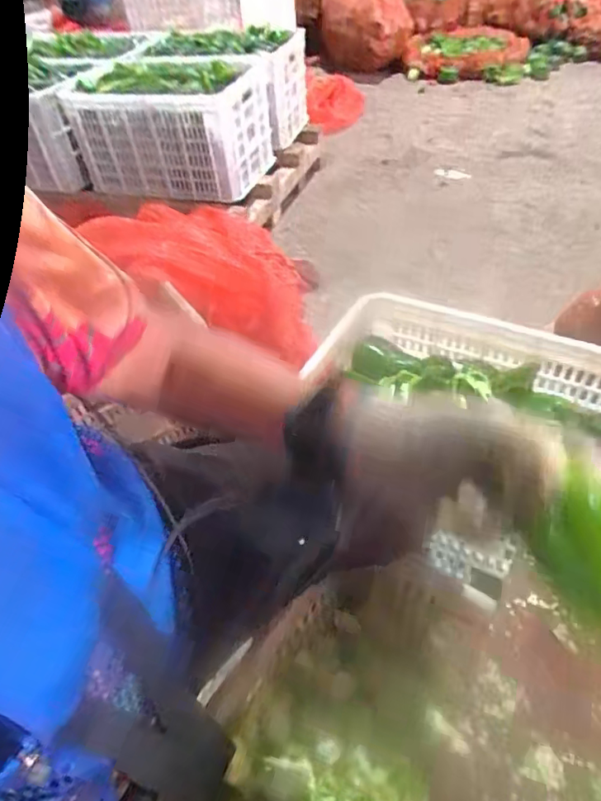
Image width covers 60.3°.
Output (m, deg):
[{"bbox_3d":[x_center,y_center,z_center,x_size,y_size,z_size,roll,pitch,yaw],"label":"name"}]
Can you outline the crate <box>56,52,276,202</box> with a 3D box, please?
[{"bbox_3d":[-0.353,-0.762,1.453,0.506,0.289,0.319,2,46,7],"label":"crate"}]

